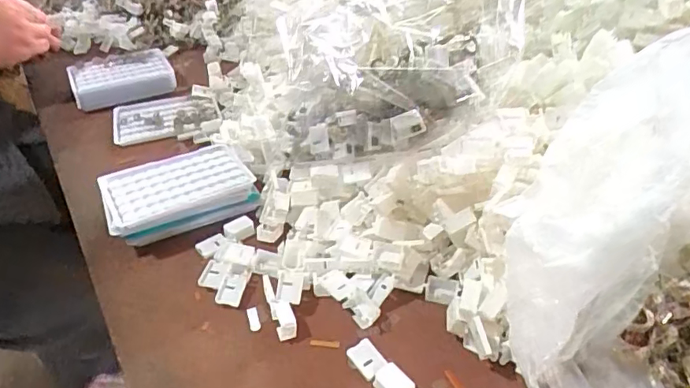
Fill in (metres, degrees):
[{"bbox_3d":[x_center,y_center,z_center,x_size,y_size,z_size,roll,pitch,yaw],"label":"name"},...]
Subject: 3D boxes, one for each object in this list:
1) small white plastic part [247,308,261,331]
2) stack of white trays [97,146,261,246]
[{"bbox_3d":[-0.072,0.098,0.412,0.008,0.004,0.022,-12,37,-12],"label":"small white plastic part"},{"bbox_3d":[-0.163,-0.001,0.517,0.136,0.035,0.103,-18,39,-19],"label":"stack of white trays"}]

